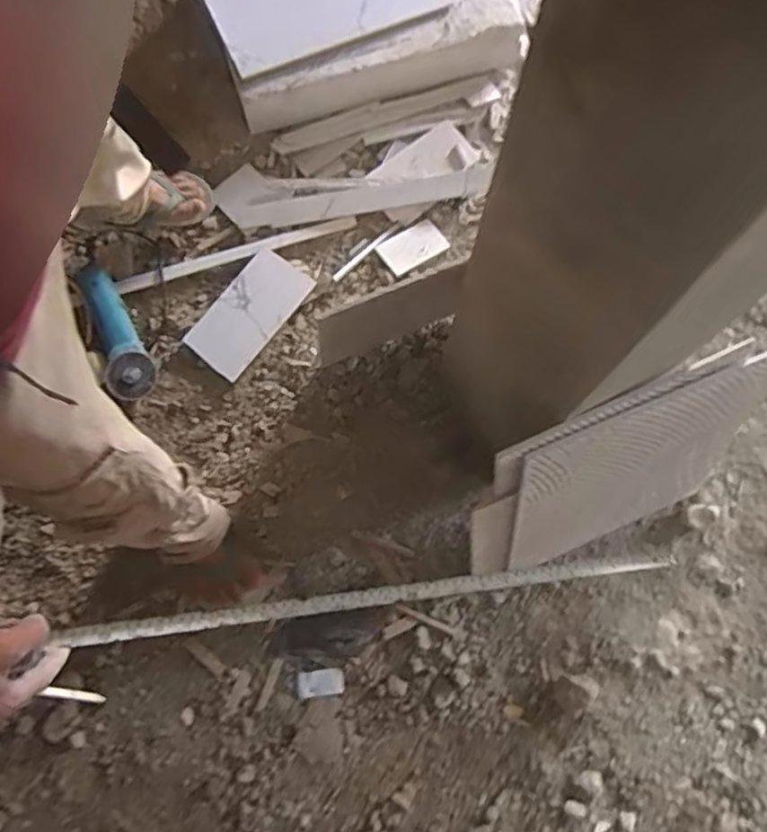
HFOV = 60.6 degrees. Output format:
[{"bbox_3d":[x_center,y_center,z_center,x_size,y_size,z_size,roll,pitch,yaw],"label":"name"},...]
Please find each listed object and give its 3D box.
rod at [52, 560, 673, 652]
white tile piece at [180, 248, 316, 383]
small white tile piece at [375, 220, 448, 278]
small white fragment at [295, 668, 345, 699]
[{"bbox_3d":[0.004,0.186,0.681,0.616,0.015,0.018,-5,76,-10],"label":"rod"},{"bbox_3d":[-0.260,-0.199,1.262,0.133,0.014,0.248,36,78,8],"label":"white tile piece"},{"bbox_3d":[0.055,-0.337,1.302,0.130,0.007,0.084,-31,78,-8],"label":"small white tile piece"},{"bbox_3d":[-0.106,0.447,1.097,0.076,0.009,0.042,-3,76,-1],"label":"small white fragment"}]

